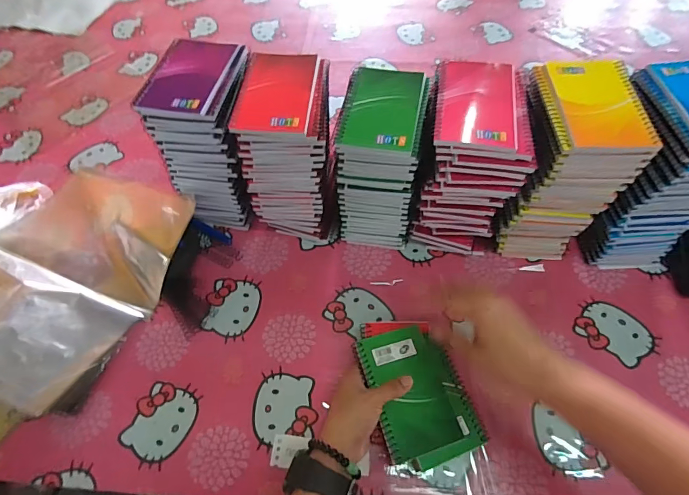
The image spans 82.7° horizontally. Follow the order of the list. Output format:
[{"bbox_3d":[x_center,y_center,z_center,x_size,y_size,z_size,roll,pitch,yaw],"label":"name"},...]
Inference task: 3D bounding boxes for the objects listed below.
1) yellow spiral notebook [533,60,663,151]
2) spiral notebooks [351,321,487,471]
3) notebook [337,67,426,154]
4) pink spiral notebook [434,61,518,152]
[{"bbox_3d":[0.260,-0.152,0.412,0.091,0.014,0.128,2,59,3],"label":"yellow spiral notebook"},{"bbox_3d":[0.082,0.161,0.438,0.103,0.023,0.142,-18,60,-9],"label":"spiral notebooks"},{"bbox_3d":[0.042,-0.158,0.440,0.083,0.008,0.129,8,59,7],"label":"notebook"},{"bbox_3d":[0.142,-0.158,0.425,0.084,0.012,0.127,7,59,6],"label":"pink spiral notebook"}]

